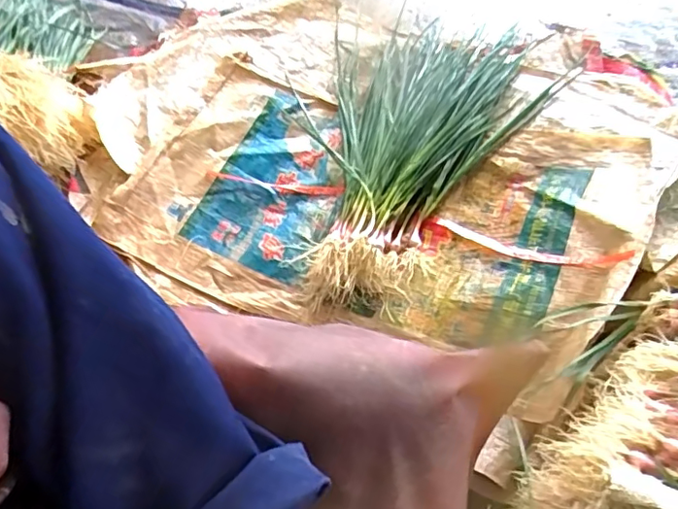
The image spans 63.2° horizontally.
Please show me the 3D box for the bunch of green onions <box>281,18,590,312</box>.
[{"bbox_3d":[0.094,-0.201,0.923,0.368,0.075,0.626,33,64,21],"label":"bunch of green onions"}]

